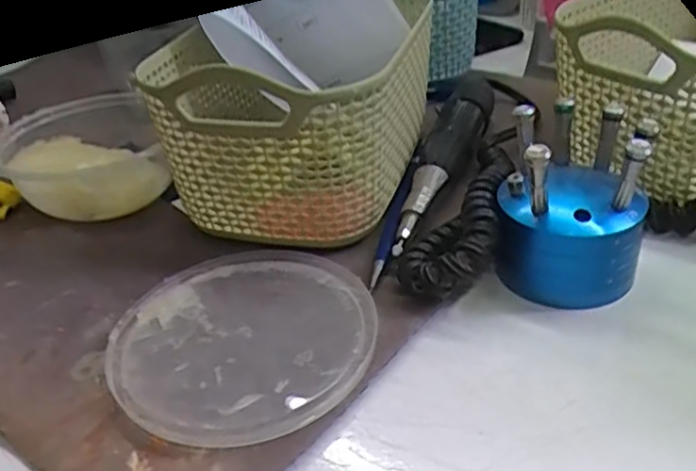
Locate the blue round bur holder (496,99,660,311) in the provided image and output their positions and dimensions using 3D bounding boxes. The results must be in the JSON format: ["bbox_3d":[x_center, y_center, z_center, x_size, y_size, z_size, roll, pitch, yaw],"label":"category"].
[{"bbox_3d":[0.094,-0.013,0.272,0.054,0.069,0.053,-4,34,3],"label":"blue round bur holder"}]

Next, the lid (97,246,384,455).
[{"bbox_3d":[-0.040,0.038,0.265,0.100,0.009,0.107,-4,34,3],"label":"lid"}]

